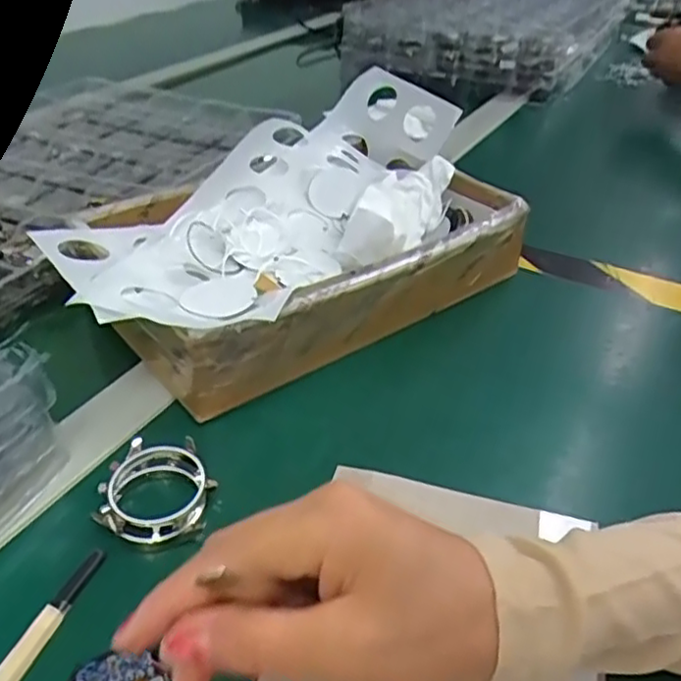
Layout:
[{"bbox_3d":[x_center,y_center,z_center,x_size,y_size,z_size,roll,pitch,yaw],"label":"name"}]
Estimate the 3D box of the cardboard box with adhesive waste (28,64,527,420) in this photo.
[{"bbox_3d":[-0.029,-0.078,0.454,0.317,0.080,0.207,-26,45,-31],"label":"cardboard box with adhesive waste"}]

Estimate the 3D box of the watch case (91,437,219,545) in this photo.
[{"bbox_3d":[-0.087,0.072,0.315,0.051,0.021,0.048,-7,38,-11],"label":"watch case"}]

